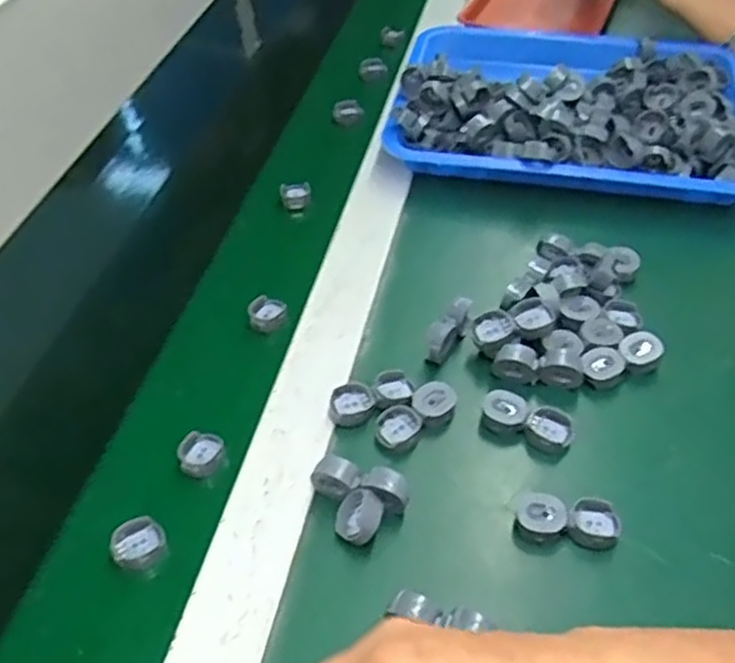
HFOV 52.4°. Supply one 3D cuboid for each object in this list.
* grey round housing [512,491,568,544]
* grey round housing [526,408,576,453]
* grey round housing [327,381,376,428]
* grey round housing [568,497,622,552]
[{"bbox_3d":[0.099,0.110,0.430,0.029,0.022,0.025,11,48,12],"label":"grey round housing"},{"bbox_3d":[0.117,0.062,0.475,0.028,0.014,0.028,-1,46,1],"label":"grey round housing"},{"bbox_3d":[-0.010,0.047,0.492,0.030,0.009,0.033,-1,46,1],"label":"grey round housing"},{"bbox_3d":[0.131,0.111,0.428,0.028,0.014,0.029,17,49,17],"label":"grey round housing"}]

